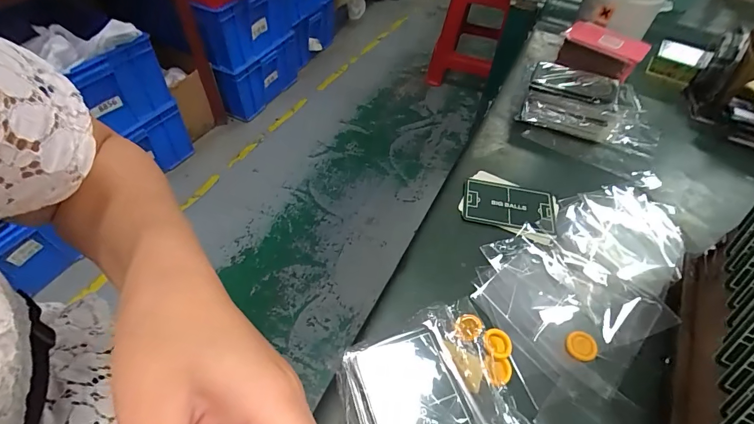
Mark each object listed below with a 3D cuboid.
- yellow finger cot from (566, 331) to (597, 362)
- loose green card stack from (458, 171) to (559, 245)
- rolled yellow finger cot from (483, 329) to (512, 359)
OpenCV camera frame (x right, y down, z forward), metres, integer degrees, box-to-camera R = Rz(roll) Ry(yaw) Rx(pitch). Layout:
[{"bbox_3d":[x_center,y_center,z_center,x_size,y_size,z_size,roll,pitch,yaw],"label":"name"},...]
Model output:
[{"bbox_3d":[0.148,0.097,0.268,0.021,0.004,0.019,4,50,0],"label":"yellow finger cot"},{"bbox_3d":[0.124,-0.006,0.350,0.086,0.006,0.064,20,52,13],"label":"loose green card stack"},{"bbox_3d":[0.086,0.094,0.265,0.019,0.009,0.021,34,56,22],"label":"rolled yellow finger cot"}]

